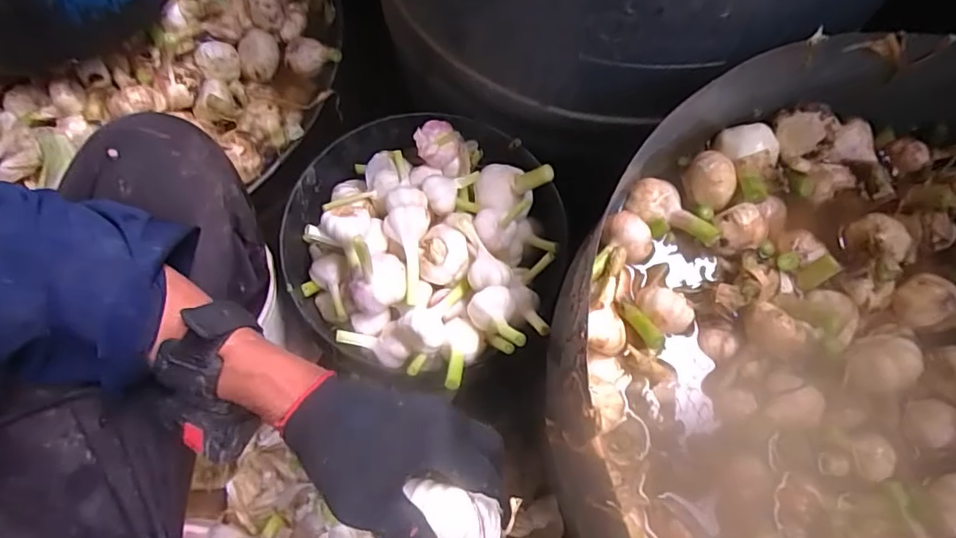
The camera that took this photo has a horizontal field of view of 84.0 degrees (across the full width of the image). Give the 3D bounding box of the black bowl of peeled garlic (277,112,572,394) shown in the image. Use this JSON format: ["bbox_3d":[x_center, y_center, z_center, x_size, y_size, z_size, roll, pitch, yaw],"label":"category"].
[{"bbox_3d":[-0.056,-0.039,0.543,0.272,0.111,0.252,0,70,0],"label":"black bowl of peeled garlic"}]

